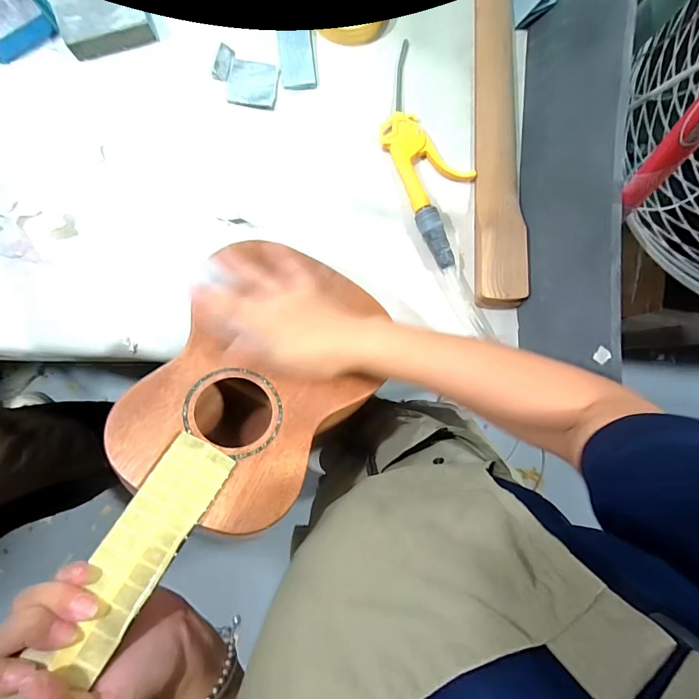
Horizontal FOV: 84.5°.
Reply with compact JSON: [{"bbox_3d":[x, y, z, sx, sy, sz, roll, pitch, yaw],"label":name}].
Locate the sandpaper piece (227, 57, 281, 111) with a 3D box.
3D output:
[{"bbox_3d":[-0.119,-0.328,0.476,0.059,0.005,0.060,10,86,-4],"label":"sandpaper piece"}]

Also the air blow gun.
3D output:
[{"bbox_3d":[0.094,-0.242,0.477,0.086,0.026,0.276,-23,89,-5],"label":"air blow gun"}]

